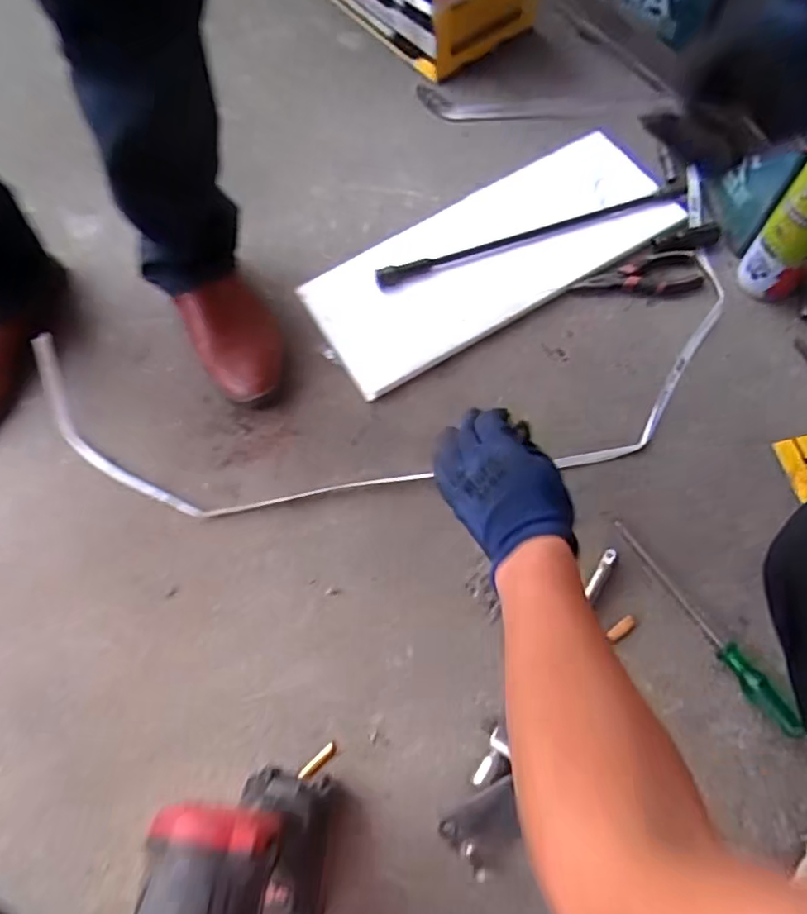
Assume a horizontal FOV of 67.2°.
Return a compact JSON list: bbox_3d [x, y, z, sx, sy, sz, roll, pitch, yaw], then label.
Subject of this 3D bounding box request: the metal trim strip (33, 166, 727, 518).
[{"bbox_3d":[-0.011,-0.076,0.667,0.734,0.066,0.270,-14,68,-6],"label":"metal trim strip"}]

